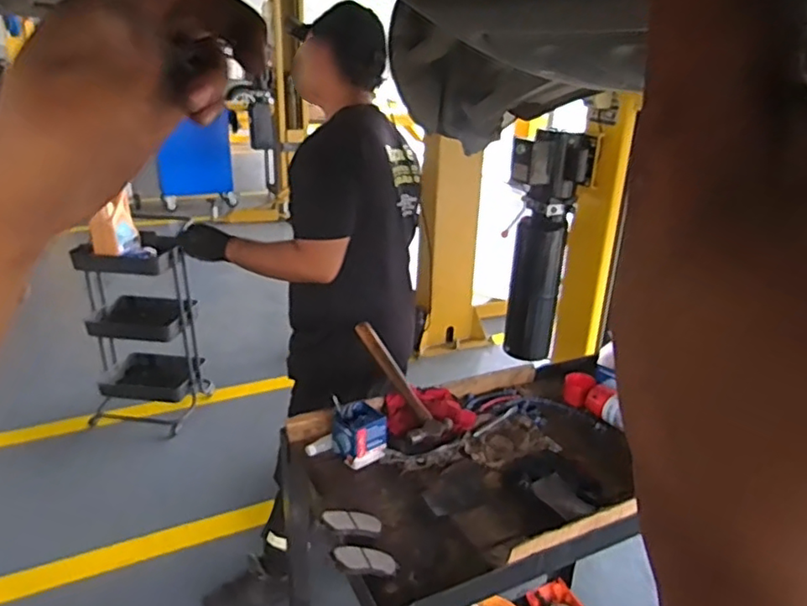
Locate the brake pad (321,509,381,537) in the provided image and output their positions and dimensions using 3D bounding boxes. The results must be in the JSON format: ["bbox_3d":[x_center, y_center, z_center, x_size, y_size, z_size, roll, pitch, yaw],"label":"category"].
[{"bbox_3d":[-0.080,0.329,0.898,0.092,0.018,0.039,14,19,-18],"label":"brake pad"}]

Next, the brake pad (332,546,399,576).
[{"bbox_3d":[-0.055,0.359,0.833,0.101,0.013,0.046,21,11,-32],"label":"brake pad"}]

